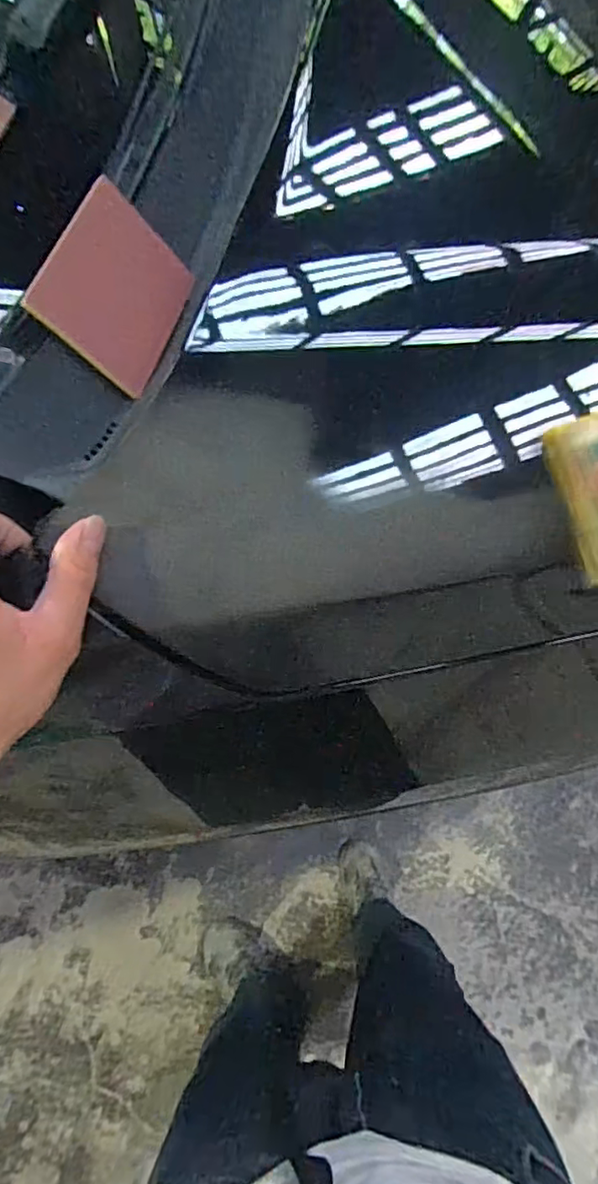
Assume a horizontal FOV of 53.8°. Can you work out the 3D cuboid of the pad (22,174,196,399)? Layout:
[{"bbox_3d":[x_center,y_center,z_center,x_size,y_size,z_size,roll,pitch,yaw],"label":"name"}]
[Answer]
[{"bbox_3d":[-0.105,-0.178,0.350,0.004,0.082,0.096,9,71,35],"label":"pad"}]

